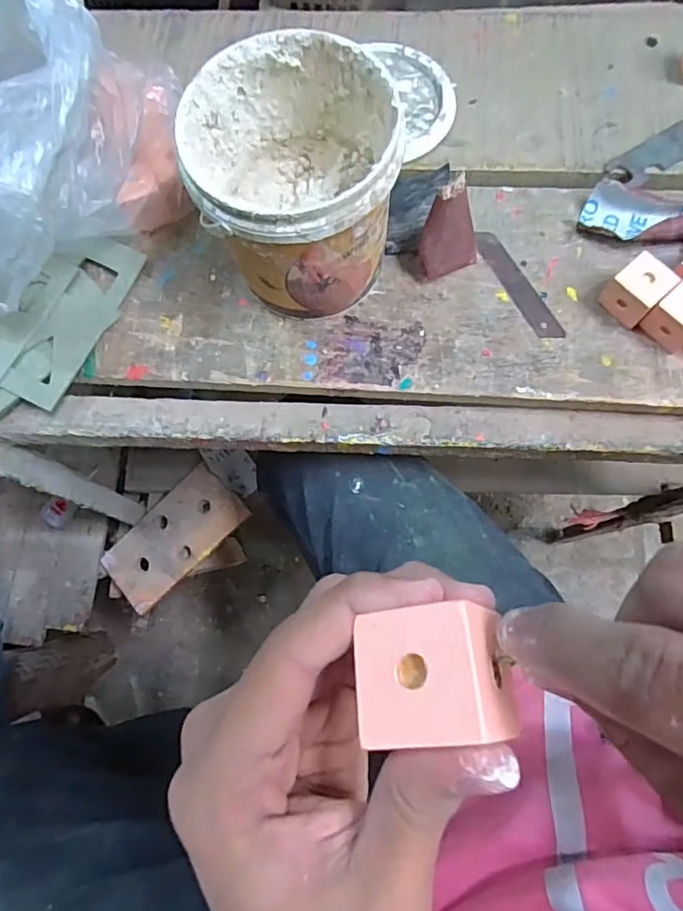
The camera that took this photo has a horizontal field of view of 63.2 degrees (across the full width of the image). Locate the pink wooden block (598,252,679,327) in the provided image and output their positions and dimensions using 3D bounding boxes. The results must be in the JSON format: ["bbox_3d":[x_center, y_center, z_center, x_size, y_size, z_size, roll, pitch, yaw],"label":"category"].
[{"bbox_3d":[0.200,-0.112,0.378,0.032,0.032,0.031,-43,78,-10],"label":"pink wooden block"}]

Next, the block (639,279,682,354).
[{"bbox_3d":[0.225,-0.093,0.372,0.032,0.033,0.031,-43,78,-10],"label":"block"}]

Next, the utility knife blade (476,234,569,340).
[{"bbox_3d":[0.127,-0.125,0.402,0.018,0.004,0.098,-27,76,-6],"label":"utility knife blade"}]

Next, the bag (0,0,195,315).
[{"bbox_3d":[-0.228,-0.208,0.368,0.196,0.146,0.176,33,78,9],"label":"bag"}]

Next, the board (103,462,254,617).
[{"bbox_3d":[-0.207,0.101,0.679,0.190,0.015,0.092,-41,77,7],"label":"board"}]

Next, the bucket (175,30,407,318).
[{"bbox_3d":[-0.029,-0.164,0.362,0.114,0.126,0.123,0,75,1],"label":"bucket"}]

